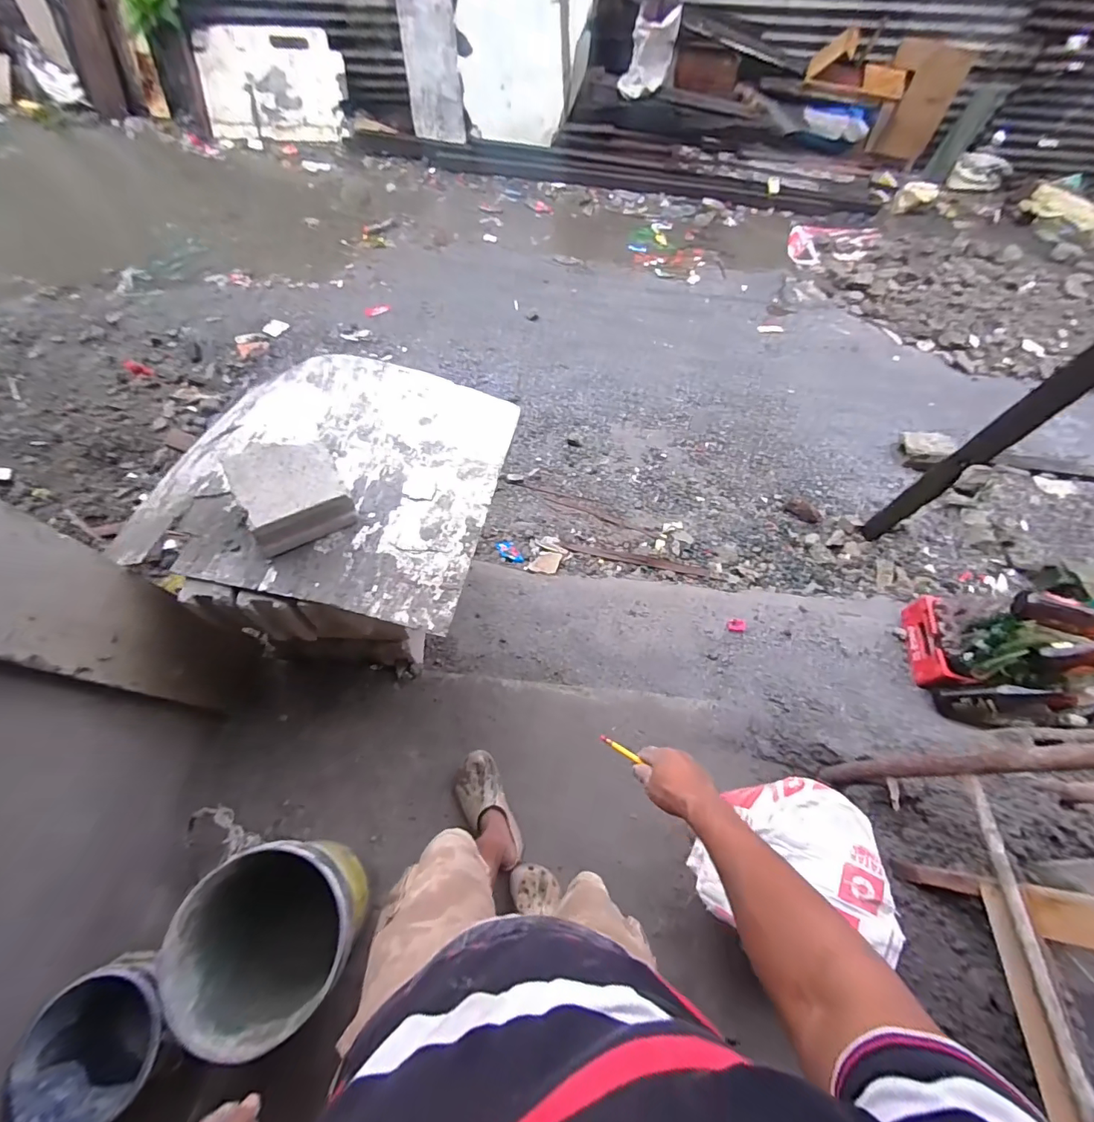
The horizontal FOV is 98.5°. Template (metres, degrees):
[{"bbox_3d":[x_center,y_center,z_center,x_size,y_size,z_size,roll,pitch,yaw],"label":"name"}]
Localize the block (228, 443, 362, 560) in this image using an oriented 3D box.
[{"bbox_3d":[-0.524,-0.149,0.968,0.185,0.083,0.201,-27,70,-14],"label":"block"}]

